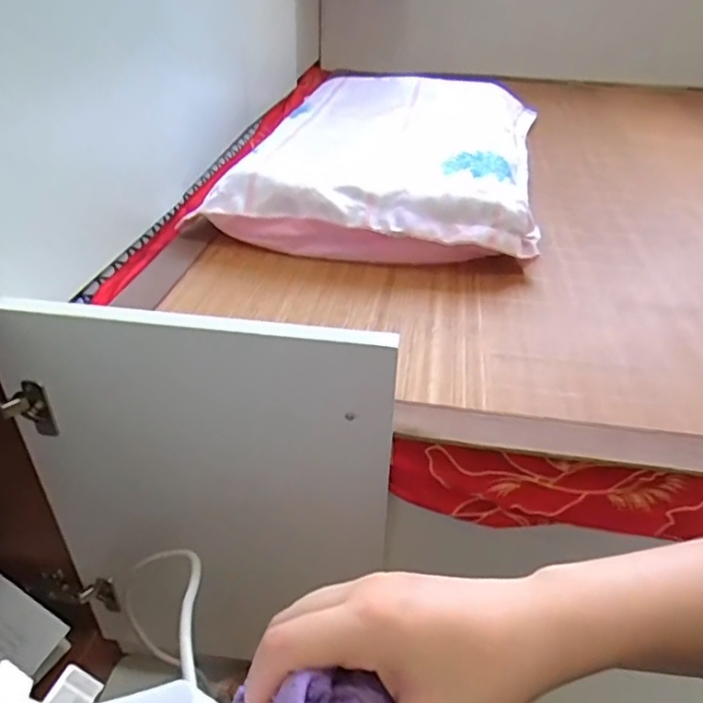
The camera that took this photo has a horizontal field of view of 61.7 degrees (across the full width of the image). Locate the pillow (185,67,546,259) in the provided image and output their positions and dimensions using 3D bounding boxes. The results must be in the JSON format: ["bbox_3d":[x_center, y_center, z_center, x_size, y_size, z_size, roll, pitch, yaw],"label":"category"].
[{"bbox_3d":[0.083,-0.336,0.973,0.433,0.096,0.653,8,35,9],"label":"pillow"}]

